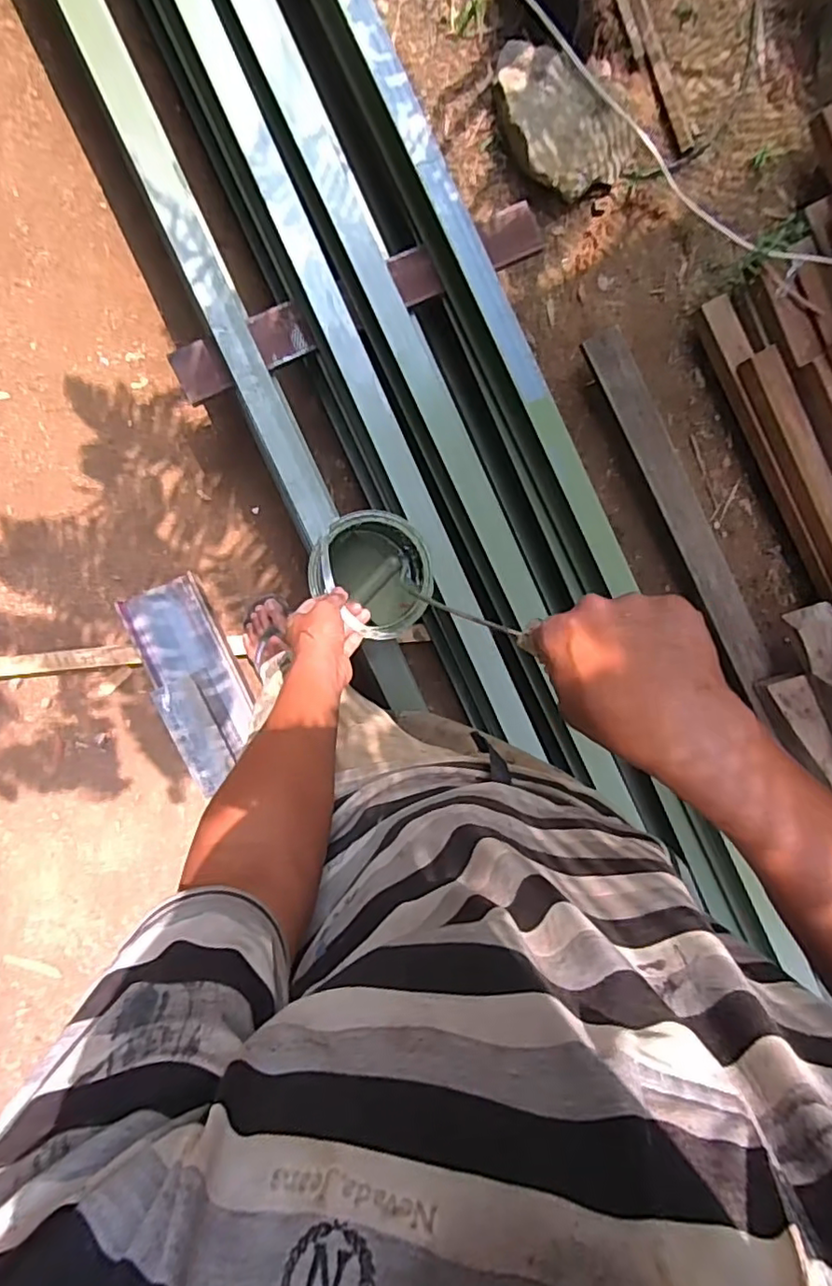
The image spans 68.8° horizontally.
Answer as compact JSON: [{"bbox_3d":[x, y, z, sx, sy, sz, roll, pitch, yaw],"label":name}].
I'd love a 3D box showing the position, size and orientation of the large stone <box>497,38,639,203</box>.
[{"bbox_3d":[0.294,-1.106,1.288,0.340,0.093,0.215,37,87,-11],"label":"large stone"}]

